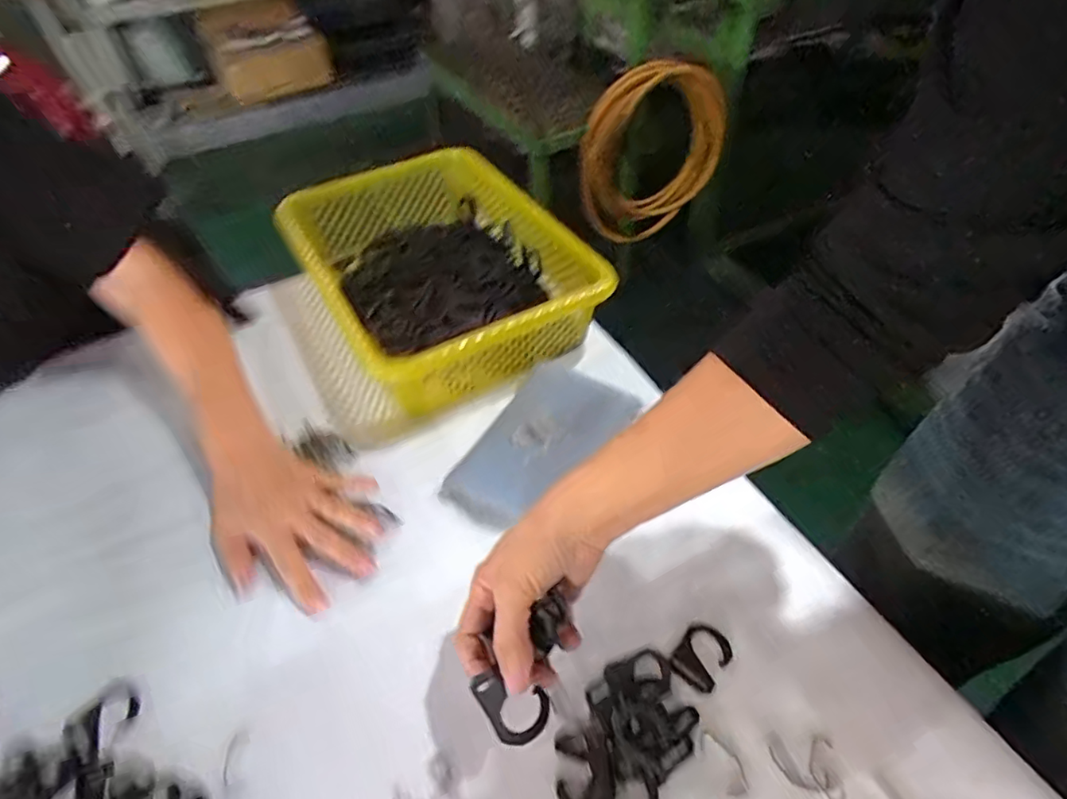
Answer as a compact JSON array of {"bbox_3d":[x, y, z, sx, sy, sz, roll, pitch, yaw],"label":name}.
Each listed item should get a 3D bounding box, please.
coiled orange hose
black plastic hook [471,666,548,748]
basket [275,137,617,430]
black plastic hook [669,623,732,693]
[{"bbox_3d":[0.282,-0.571,1.372,0.365,0.404,0.054,-14,49,-11],"label":"coiled orange hose"},{"bbox_3d":[-0.011,0.169,0.326,0.034,0.010,0.040,-26,53,-22],"label":"black plastic hook"},{"bbox_3d":[-0.107,-0.144,0.651,0.258,0.088,0.347,-27,53,-22],"label":"basket"},{"bbox_3d":[0.118,0.180,0.409,0.033,0.004,0.045,34,56,27],"label":"black plastic hook"}]

